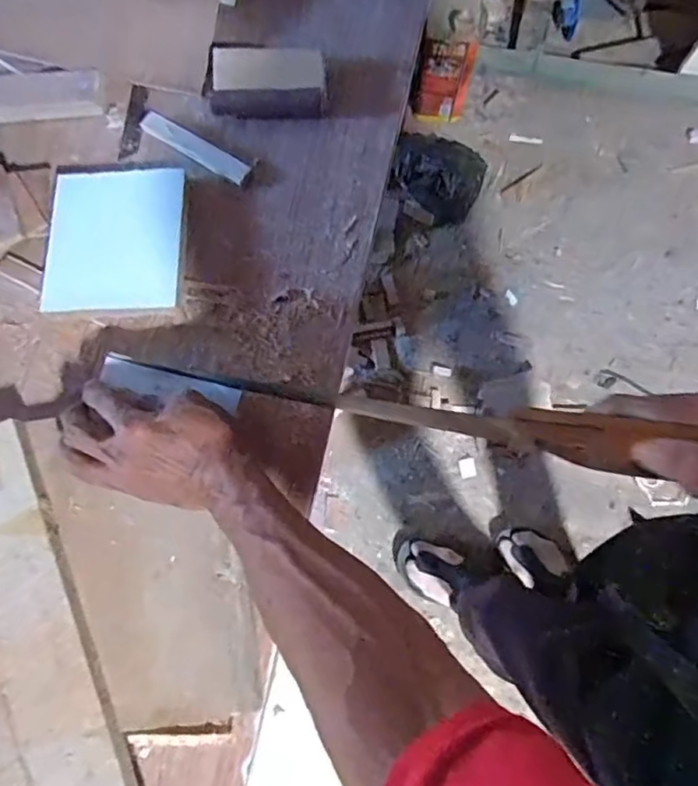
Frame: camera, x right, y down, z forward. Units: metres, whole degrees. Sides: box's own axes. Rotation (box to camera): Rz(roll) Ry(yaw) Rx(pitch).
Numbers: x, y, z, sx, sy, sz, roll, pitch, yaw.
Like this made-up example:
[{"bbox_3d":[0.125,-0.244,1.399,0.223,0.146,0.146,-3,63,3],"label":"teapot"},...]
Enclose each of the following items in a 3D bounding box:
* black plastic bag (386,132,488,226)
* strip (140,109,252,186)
[{"bbox_3d":[0.192,-0.479,1.299,0.192,0.057,0.195,24,79,5],"label":"black plastic bag"},{"bbox_3d":[-0.138,-0.219,0.533,0.113,0.004,0.020,31,81,7],"label":"strip"}]

